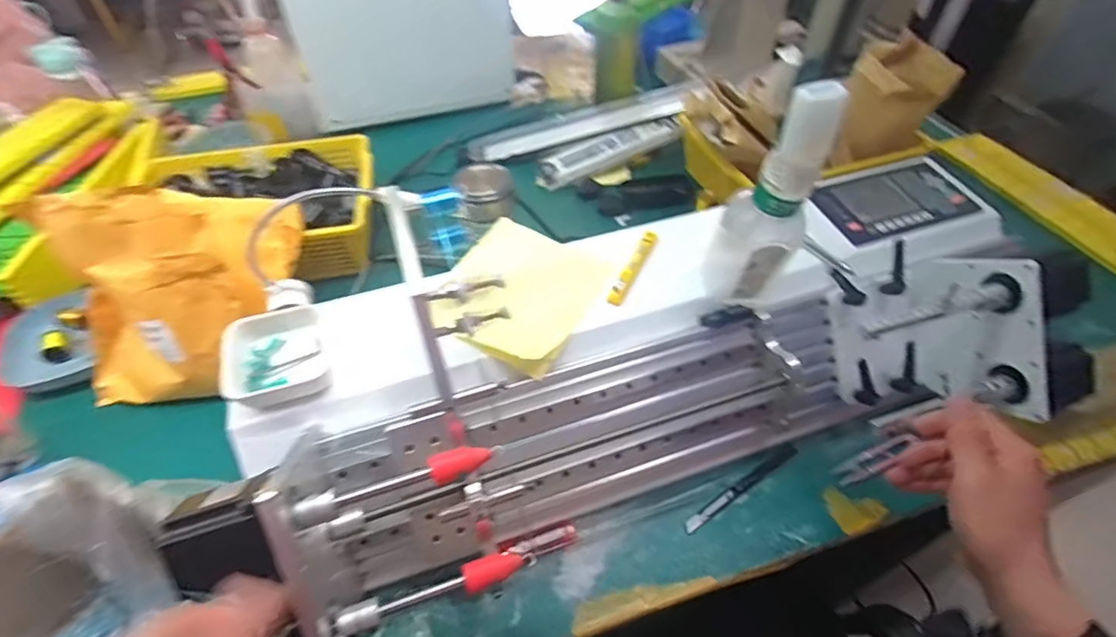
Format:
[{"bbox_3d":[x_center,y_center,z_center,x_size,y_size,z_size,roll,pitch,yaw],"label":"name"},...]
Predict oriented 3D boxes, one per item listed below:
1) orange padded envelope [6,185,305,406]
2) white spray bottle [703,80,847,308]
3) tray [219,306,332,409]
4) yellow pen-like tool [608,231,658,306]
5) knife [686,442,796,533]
[{"bbox_3d":[-0.388,-0.032,0.560,0.261,0.215,0.131,-27,55,-21],"label":"orange padded envelope"},{"bbox_3d":[0.176,-0.092,0.449,0.060,0.218,0.063,13,51,11],"label":"white spray bottle"},{"bbox_3d":[-0.237,0.032,0.453,0.076,0.037,0.068,-15,52,-13],"label":"tray"},{"bbox_3d":[0.076,-0.052,0.536,0.016,0.012,0.103,22,53,17],"label":"yellow pen-like tool"},{"bbox_3d":[0.185,0.168,0.540,0.154,0.008,0.013,-27,55,-22],"label":"knife"}]

